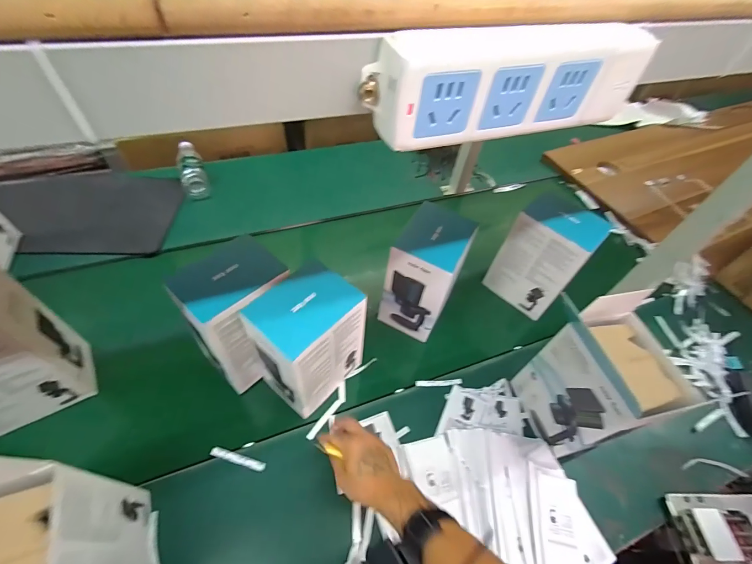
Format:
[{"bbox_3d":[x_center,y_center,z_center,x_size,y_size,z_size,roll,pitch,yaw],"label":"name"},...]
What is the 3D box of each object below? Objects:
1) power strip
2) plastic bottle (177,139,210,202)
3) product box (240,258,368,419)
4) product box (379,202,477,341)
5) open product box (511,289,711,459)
[{"bbox_3d":[0.081,-0.115,0.202,0.173,0.054,0.028,-13,56,-13],"label":"power strip"},{"bbox_3d":[-0.519,-0.326,0.981,0.067,0.055,0.234,-19,58,-17],"label":"plastic bottle"},{"bbox_3d":[-0.111,0.099,0.591,0.116,0.216,0.154,36,60,20],"label":"product box"},{"bbox_3d":[0.100,-0.017,0.704,0.112,0.220,0.156,25,56,13],"label":"product box"},{"bbox_3d":[0.358,0.159,0.560,0.131,0.316,0.154,-10,56,-11],"label":"open product box"}]

